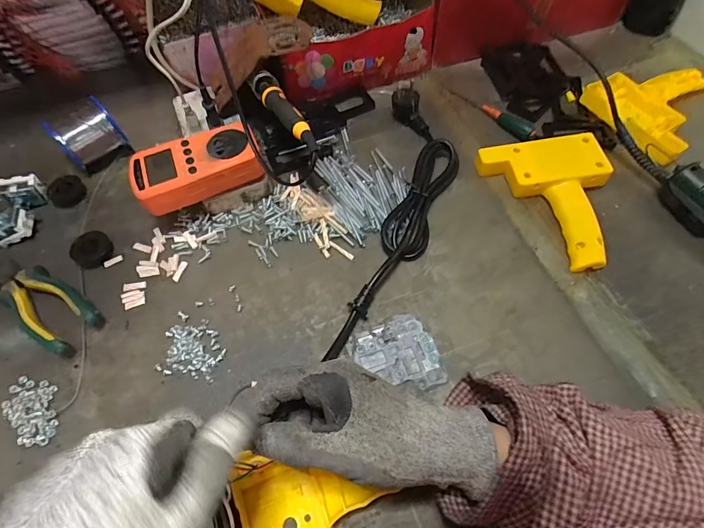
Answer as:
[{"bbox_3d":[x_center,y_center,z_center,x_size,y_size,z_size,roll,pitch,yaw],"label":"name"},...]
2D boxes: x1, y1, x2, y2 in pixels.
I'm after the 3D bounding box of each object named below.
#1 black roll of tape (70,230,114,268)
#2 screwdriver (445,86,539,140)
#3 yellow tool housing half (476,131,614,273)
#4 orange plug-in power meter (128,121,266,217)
[{"bbox_3d":[-0.277,-0.015,0.414,0.036,0.016,0.039,-2,60,3],"label":"black roll of tape"},{"bbox_3d":[0.171,-0.201,0.491,0.021,0.017,0.146,-36,64,-16],"label":"screwdriver"},{"bbox_3d":[0.228,-0.081,0.410,0.111,0.031,0.162,-26,62,-11],"label":"yellow tool housing half"},{"bbox_3d":[-0.162,-0.101,0.401,0.119,0.033,0.067,-25,62,-10],"label":"orange plug-in power meter"}]

